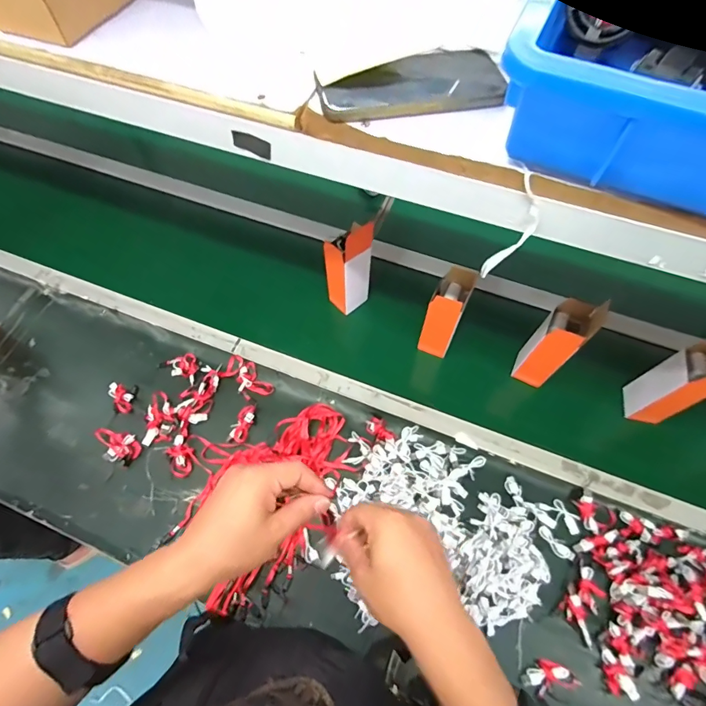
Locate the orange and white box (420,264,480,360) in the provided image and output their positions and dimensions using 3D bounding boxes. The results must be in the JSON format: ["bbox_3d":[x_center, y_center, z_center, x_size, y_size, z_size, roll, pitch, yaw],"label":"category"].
[{"bbox_3d":[0.173,-0.072,0.781,0.058,0.182,0.083,25,67,13],"label":"orange and white box"}]

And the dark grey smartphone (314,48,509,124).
[{"bbox_3d":[0.051,-0.229,0.361,0.158,0.013,0.066,-10,64,-3],"label":"dark grey smartphone"}]

